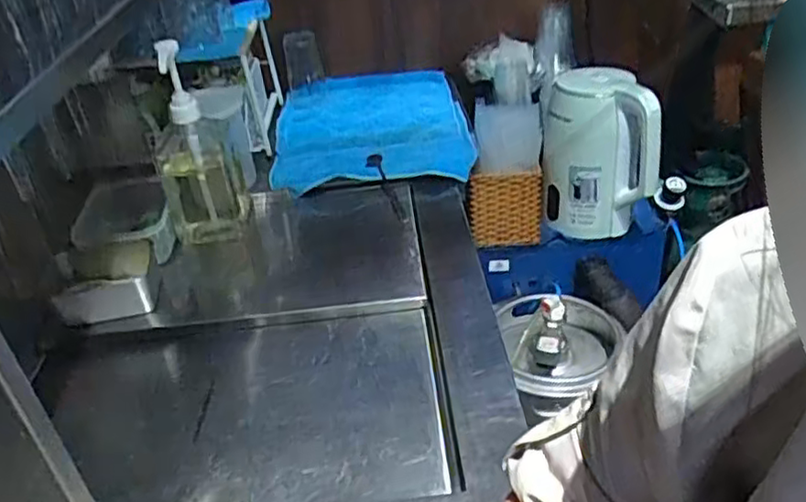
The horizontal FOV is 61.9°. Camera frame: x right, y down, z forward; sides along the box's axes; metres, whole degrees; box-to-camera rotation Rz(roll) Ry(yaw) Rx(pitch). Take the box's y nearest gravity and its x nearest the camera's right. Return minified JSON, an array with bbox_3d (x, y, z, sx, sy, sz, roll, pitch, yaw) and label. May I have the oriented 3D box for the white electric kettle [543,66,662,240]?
[{"bbox_3d":[0.333,-0.167,1.163,0.177,0.257,0.129,1,34,10],"label":"white electric kettle"}]

